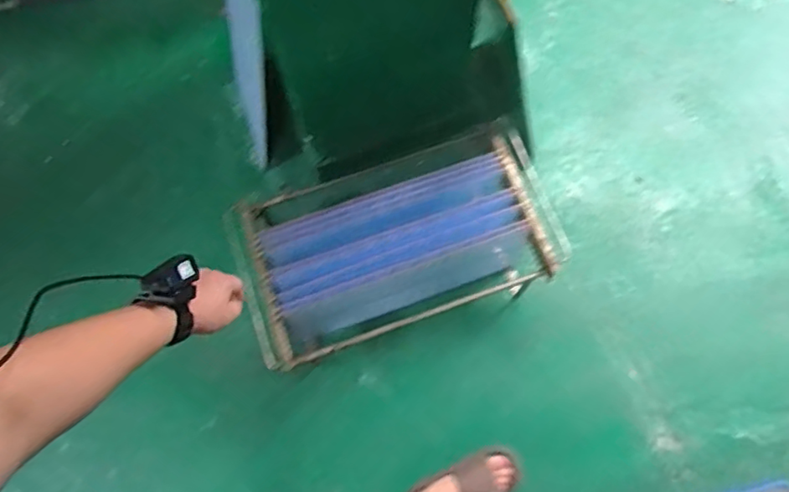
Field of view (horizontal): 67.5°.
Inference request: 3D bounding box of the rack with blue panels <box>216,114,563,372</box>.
[{"bbox_3d":[0.005,-0.002,1.397,0.712,0.220,0.420,-19,69,-4],"label":"rack with blue panels"}]

